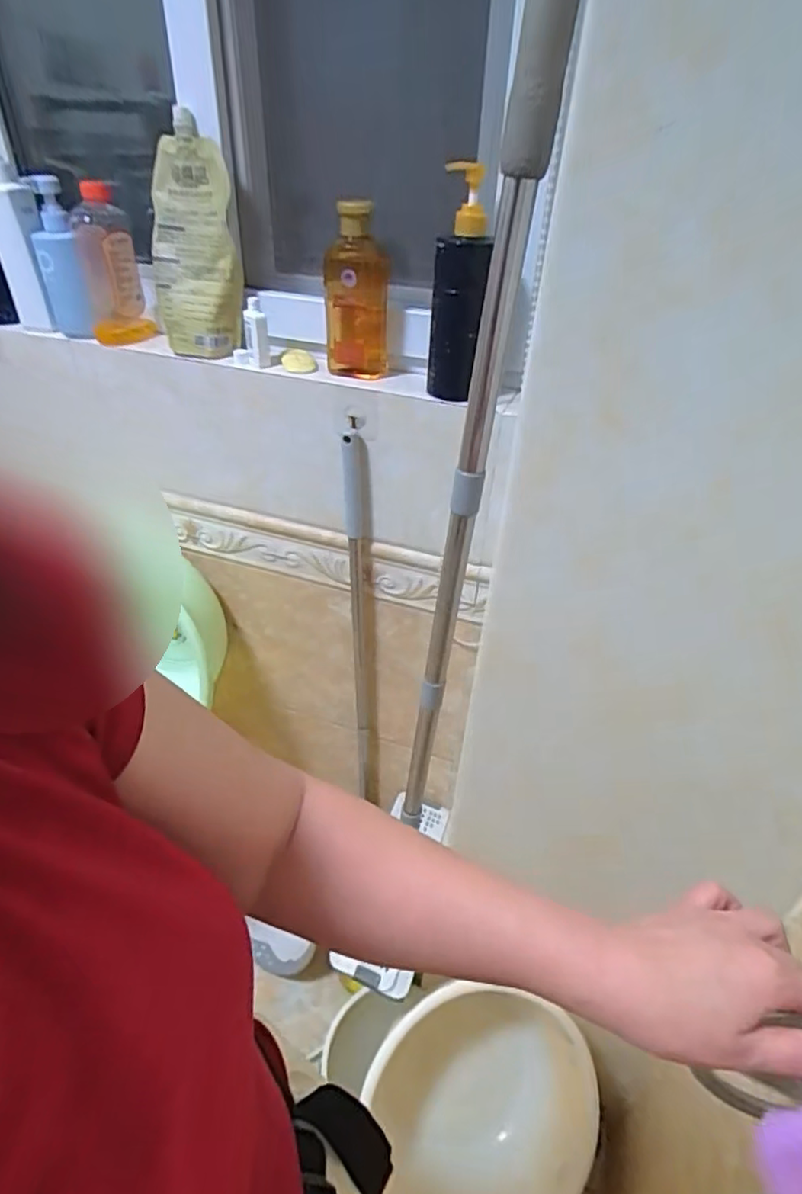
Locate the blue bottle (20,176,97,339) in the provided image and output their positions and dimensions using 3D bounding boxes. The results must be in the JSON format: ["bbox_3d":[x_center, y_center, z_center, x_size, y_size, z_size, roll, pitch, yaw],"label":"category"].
[{"bbox_3d":[-0.401,-0.391,0.708,0.047,0.160,0.047,-21,43,-28],"label":"blue bottle"}]

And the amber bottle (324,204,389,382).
[{"bbox_3d":[-0.050,-0.339,0.680,0.071,0.172,0.079,0,37,-4],"label":"amber bottle"}]

